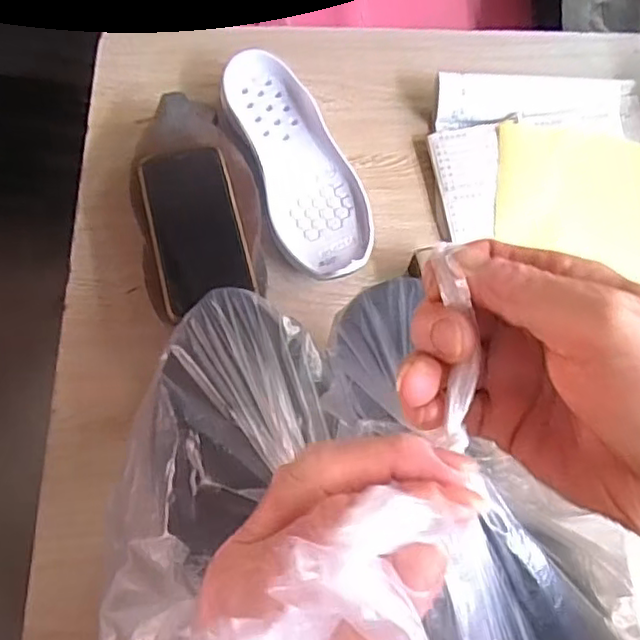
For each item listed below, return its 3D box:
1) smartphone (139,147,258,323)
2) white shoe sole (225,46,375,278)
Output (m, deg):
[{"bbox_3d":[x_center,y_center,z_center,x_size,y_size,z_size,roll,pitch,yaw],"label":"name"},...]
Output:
[{"bbox_3d":[-0.112,-0.082,0.574,0.079,0.015,0.150,-14,74,-8],"label":"smartphone"},{"bbox_3d":[-0.020,-0.156,0.645,0.098,0.044,0.264,-18,71,-9],"label":"white shoe sole"}]

